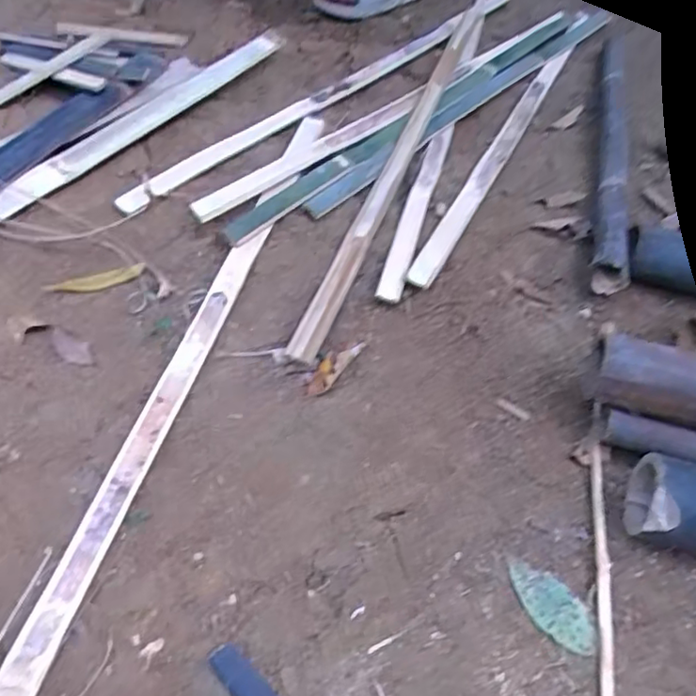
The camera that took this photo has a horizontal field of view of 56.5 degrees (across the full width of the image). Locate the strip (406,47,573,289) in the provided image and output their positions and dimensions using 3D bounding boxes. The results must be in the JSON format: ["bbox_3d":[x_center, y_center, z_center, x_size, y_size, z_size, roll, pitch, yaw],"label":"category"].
[{"bbox_3d":[0.250,-0.330,1.037,0.033,0.012,0.762,29,50,6],"label":"strip"}]

